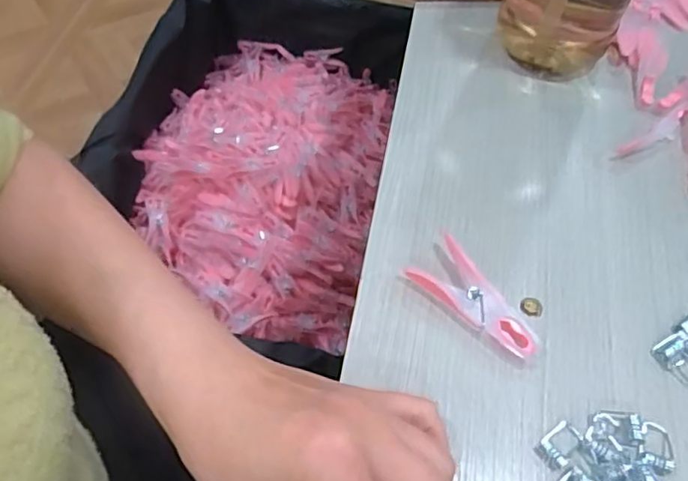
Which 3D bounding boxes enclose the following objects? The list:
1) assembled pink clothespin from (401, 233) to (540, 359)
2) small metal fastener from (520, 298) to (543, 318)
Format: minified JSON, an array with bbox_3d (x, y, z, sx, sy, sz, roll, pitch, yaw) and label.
[{"bbox_3d":[0.070,0.034,0.317,0.030,0.016,0.075,-36,66,-23],"label":"assembled pink clothespin"},{"bbox_3d":[0.104,0.037,0.326,0.013,0.005,0.011,-33,65,-22],"label":"small metal fastener"}]

